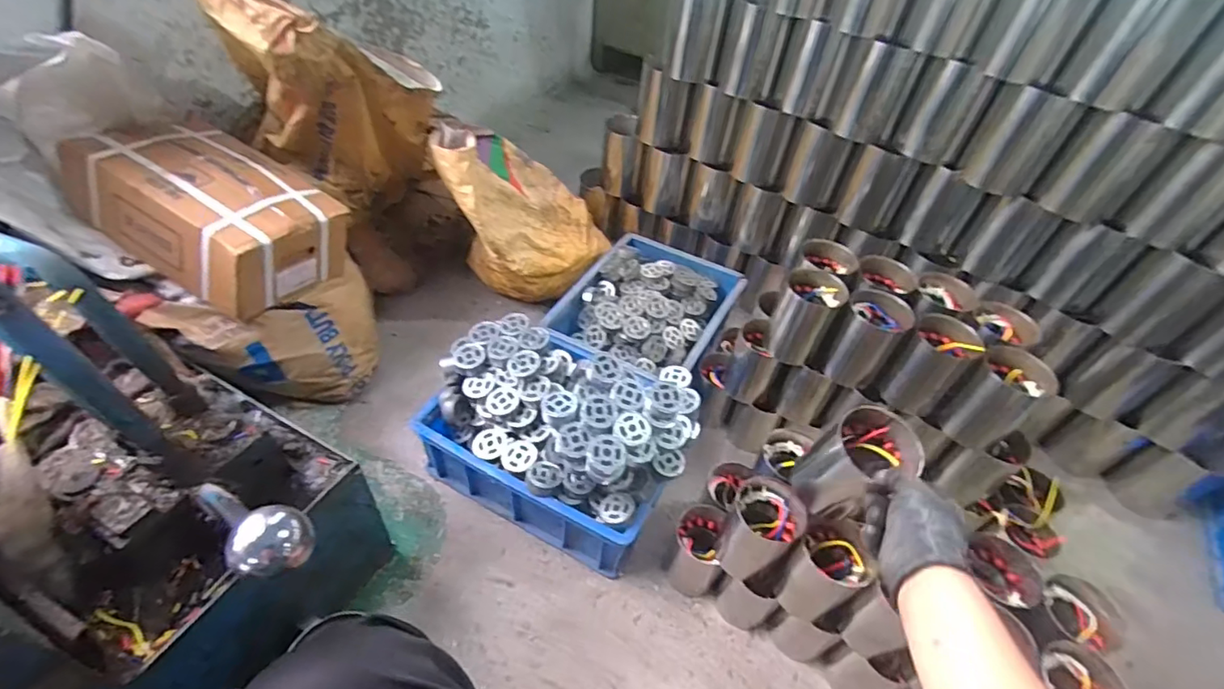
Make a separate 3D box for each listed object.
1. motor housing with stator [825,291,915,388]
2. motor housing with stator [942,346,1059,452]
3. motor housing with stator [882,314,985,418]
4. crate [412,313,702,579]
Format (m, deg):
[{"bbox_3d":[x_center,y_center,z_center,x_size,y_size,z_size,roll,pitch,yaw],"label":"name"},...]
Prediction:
[{"bbox_3d":[0.406,-0.008,0.885,0.089,0.136,0.081,31,50,21],"label":"motor housing with stator"},{"bbox_3d":[0.560,0.083,0.811,0.077,0.137,0.093,-31,57,-31],"label":"motor housing with stator"},{"bbox_3d":[0.492,0.031,0.861,0.095,0.130,0.088,29,50,19],"label":"motor housing with stator"},{"bbox_3d":[-0.083,0.124,0.925,0.412,0.275,0.295,23,48,14],"label":"crate"}]

